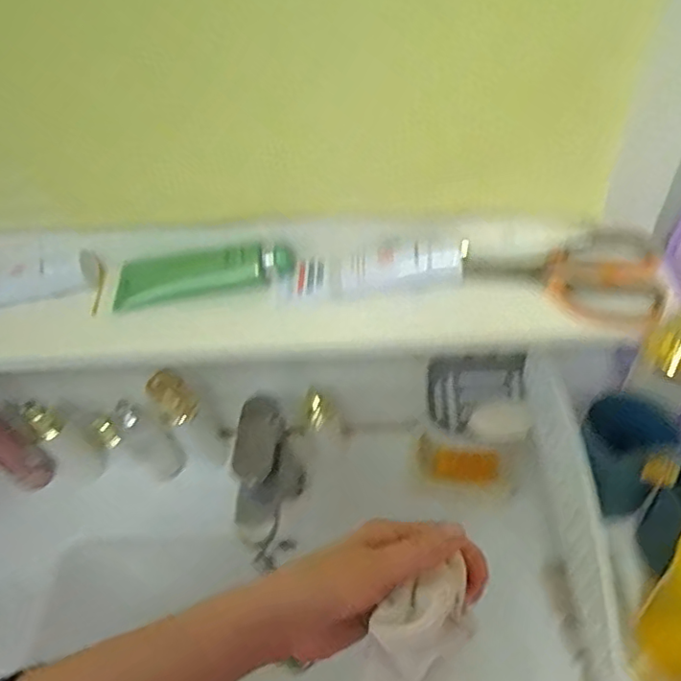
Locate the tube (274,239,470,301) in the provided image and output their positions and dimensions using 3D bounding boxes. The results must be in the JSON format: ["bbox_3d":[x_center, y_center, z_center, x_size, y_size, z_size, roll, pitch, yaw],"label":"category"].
[{"bbox_3d":[0.026,-0.062,0.488,0.162,0.036,0.037,-6,48,1],"label":"tube"}]

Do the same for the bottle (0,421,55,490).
[{"bbox_3d":[-0.410,0.123,0.715,0.049,0.163,0.047,30,58,29],"label":"bottle"}]

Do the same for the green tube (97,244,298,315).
[{"bbox_3d":[-0.126,-0.054,0.503,0.172,0.029,0.039,-5,48,3],"label":"green tube"}]

